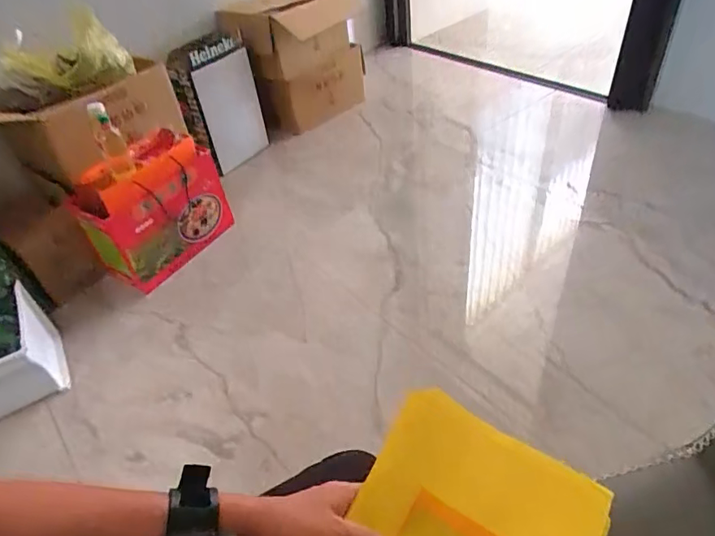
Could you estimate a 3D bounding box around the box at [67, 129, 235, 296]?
[{"bbox_3d":[-0.620,-0.190,1.499,0.233,0.333,0.359,18,48,25],"label":"box"}]

